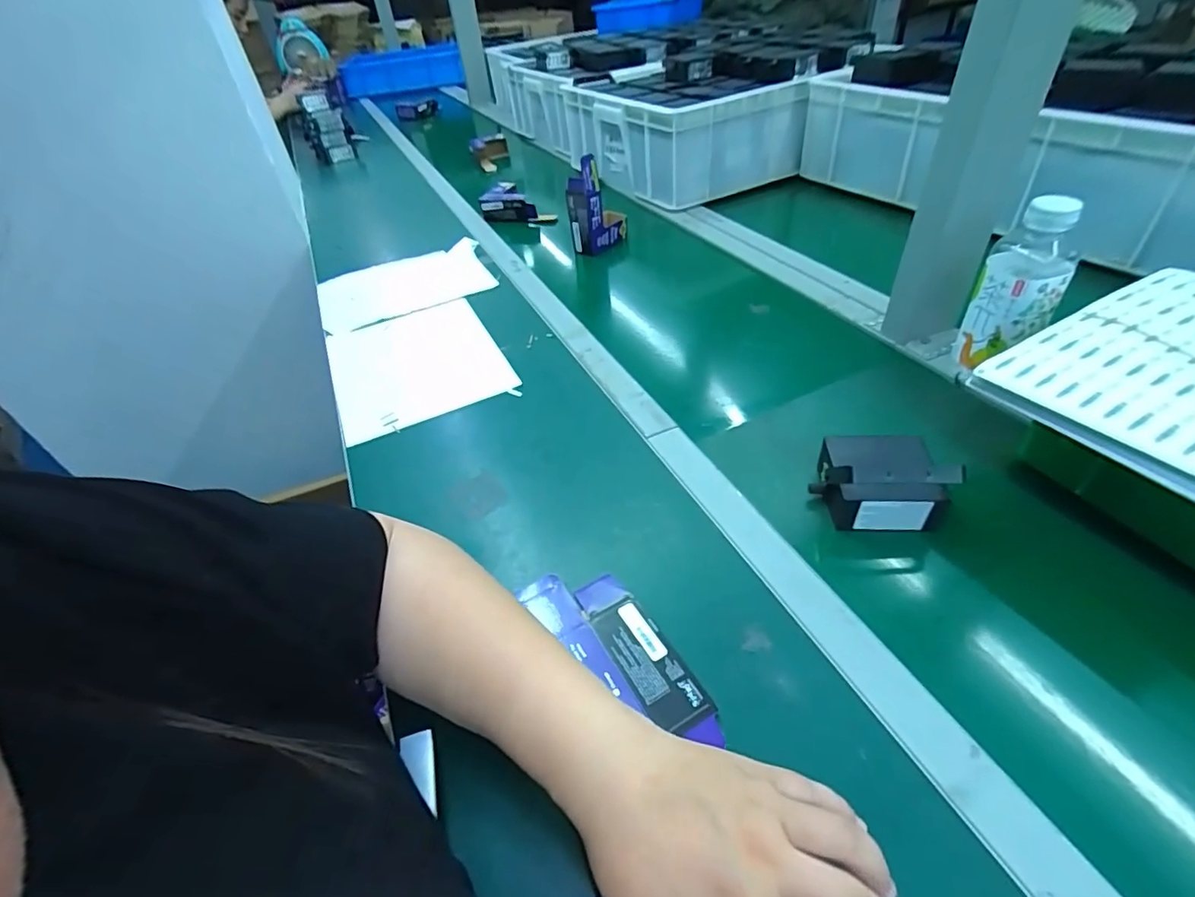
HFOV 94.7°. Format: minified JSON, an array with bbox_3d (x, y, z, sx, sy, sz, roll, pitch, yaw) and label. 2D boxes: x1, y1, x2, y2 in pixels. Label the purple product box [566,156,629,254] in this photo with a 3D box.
[{"bbox_3d":[-0.003,-0.415,0.930,0.059,0.144,0.098,16,47,24],"label":"purple product box"}]

